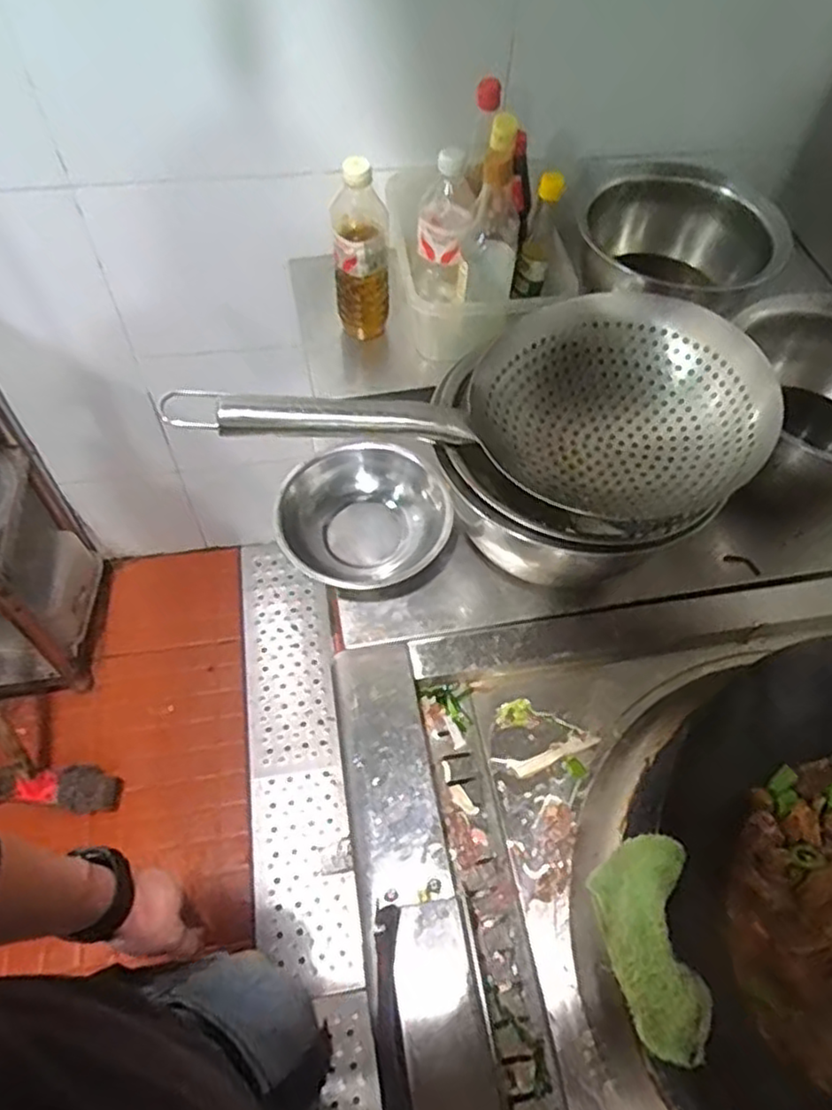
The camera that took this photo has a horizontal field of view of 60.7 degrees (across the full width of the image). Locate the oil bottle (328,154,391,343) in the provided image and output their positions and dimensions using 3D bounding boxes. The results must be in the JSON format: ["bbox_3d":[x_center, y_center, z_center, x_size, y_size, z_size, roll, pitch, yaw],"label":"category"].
[{"bbox_3d":[-0.067,-0.375,0.881,0.069,0.227,0.060,1,57,-2],"label":"oil bottle"}]

